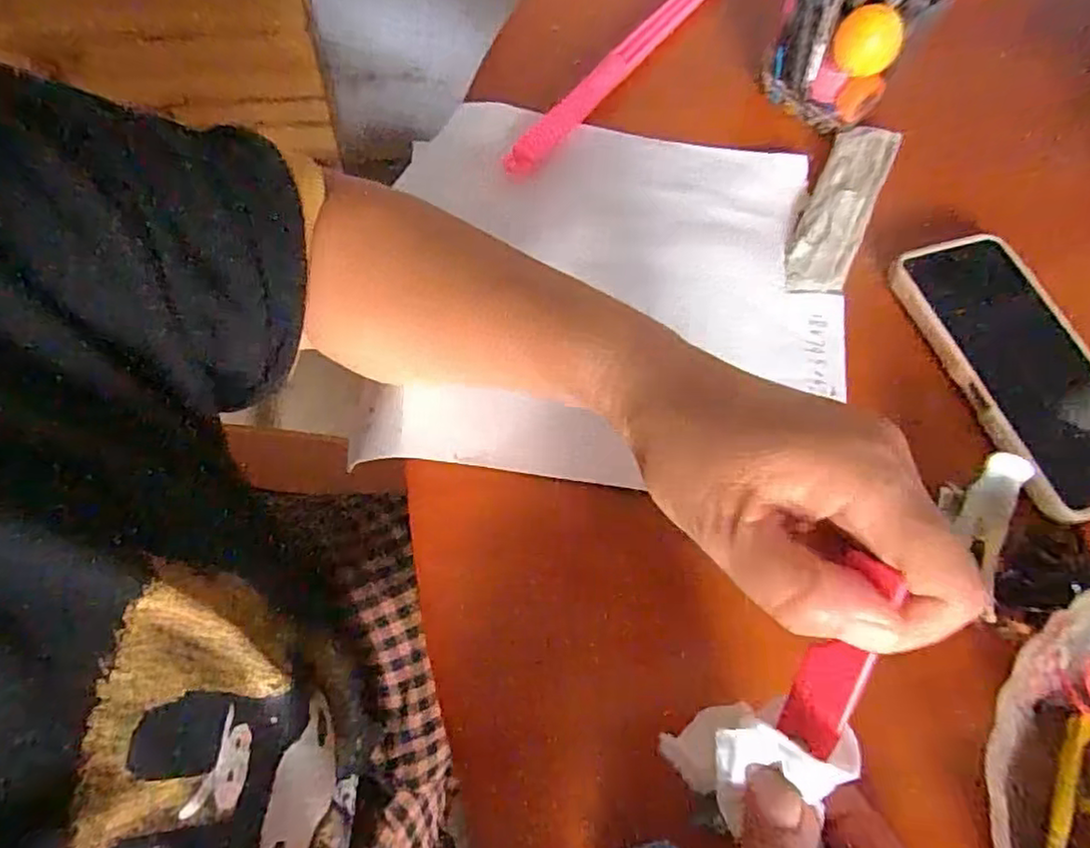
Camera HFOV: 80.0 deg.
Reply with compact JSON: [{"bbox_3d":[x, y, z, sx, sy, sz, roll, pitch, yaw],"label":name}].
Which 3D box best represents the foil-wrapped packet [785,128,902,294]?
[{"bbox_3d":[0.185,-0.137,0.408,0.039,0.011,0.141,26,67,8],"label":"foil-wrapped packet"}]

